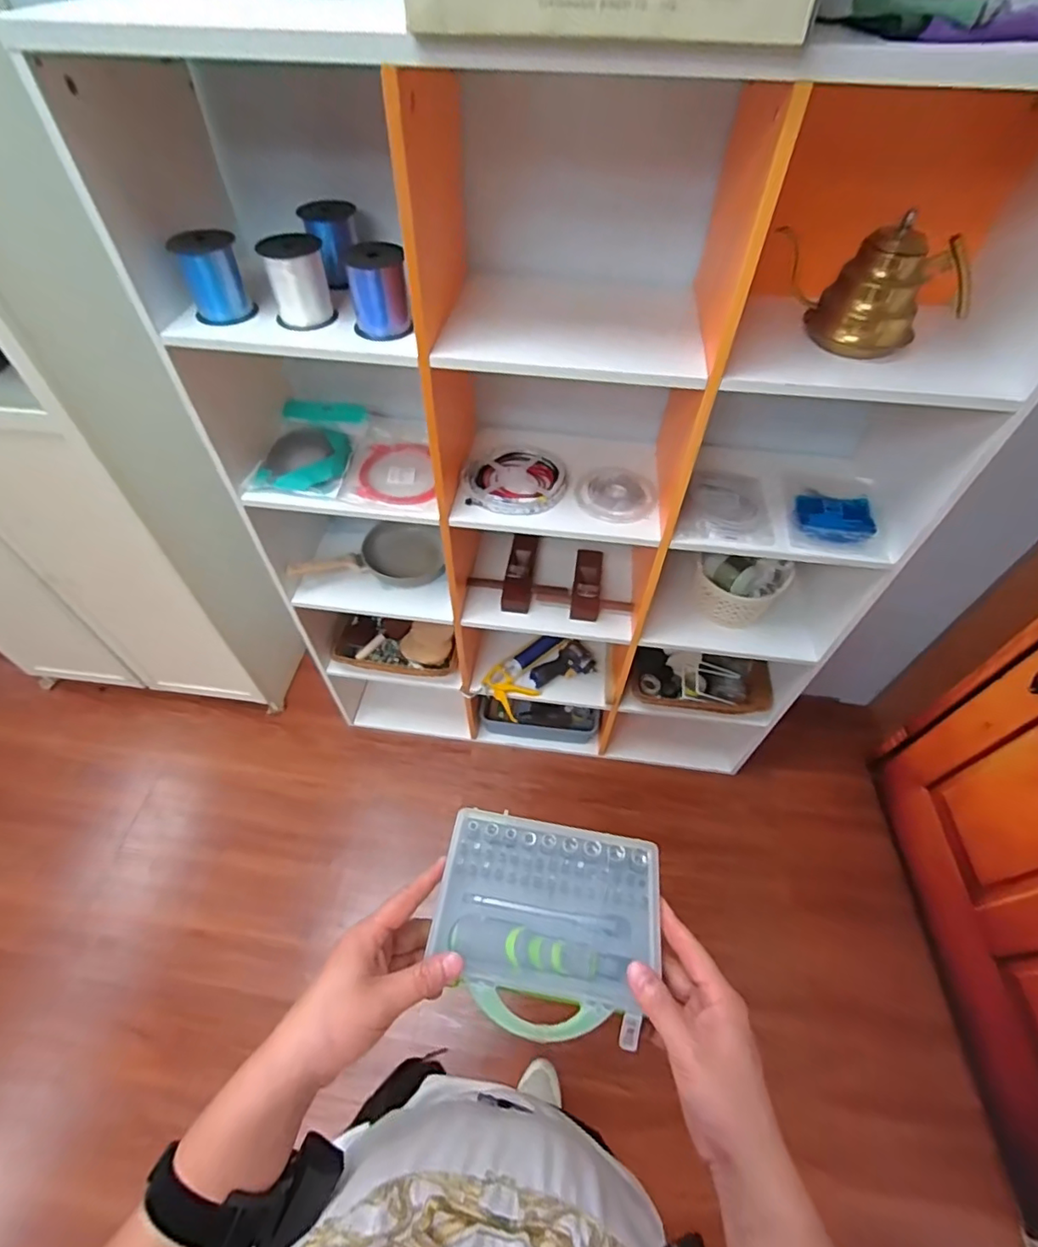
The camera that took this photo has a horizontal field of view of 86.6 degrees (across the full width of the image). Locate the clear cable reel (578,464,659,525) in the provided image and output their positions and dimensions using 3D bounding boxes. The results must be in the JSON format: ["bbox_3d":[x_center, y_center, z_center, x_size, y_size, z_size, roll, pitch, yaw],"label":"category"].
[{"bbox_3d":[0.190,-0.254,1.055,0.146,0.030,0.149,13,54,11],"label":"clear cable reel"}]

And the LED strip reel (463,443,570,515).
[{"bbox_3d":[-0.004,-0.285,1.067,0.193,0.019,0.200,2,52,2],"label":"LED strip reel"}]

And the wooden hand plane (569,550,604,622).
[{"bbox_3d":[0.158,-0.102,1.269,0.066,0.079,0.188,7,53,6],"label":"wooden hand plane"}]

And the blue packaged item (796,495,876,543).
[{"bbox_3d":[0.572,-0.187,0.997,0.125,0.034,0.105,8,53,7],"label":"blue packaged item"}]

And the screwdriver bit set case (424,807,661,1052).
[{"bbox_3d":[0.024,0.243,0.456,0.177,0.032,0.154,7,53,6],"label":"screwdriver bit set case"}]

